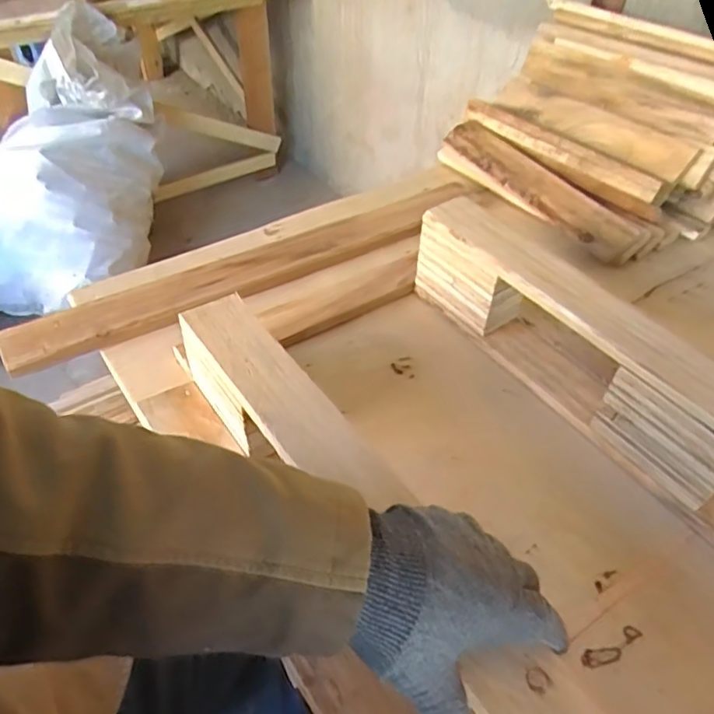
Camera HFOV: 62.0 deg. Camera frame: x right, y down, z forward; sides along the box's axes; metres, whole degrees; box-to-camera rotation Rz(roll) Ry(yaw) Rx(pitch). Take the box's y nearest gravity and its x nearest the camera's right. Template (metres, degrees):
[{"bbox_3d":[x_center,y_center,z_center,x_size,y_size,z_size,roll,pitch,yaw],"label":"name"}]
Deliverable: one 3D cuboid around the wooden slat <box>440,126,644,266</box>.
[{"bbox_3d":[0.260,-0.255,0.893,0.068,0.046,0.360,-27,53,-27],"label":"wooden slat"}]

